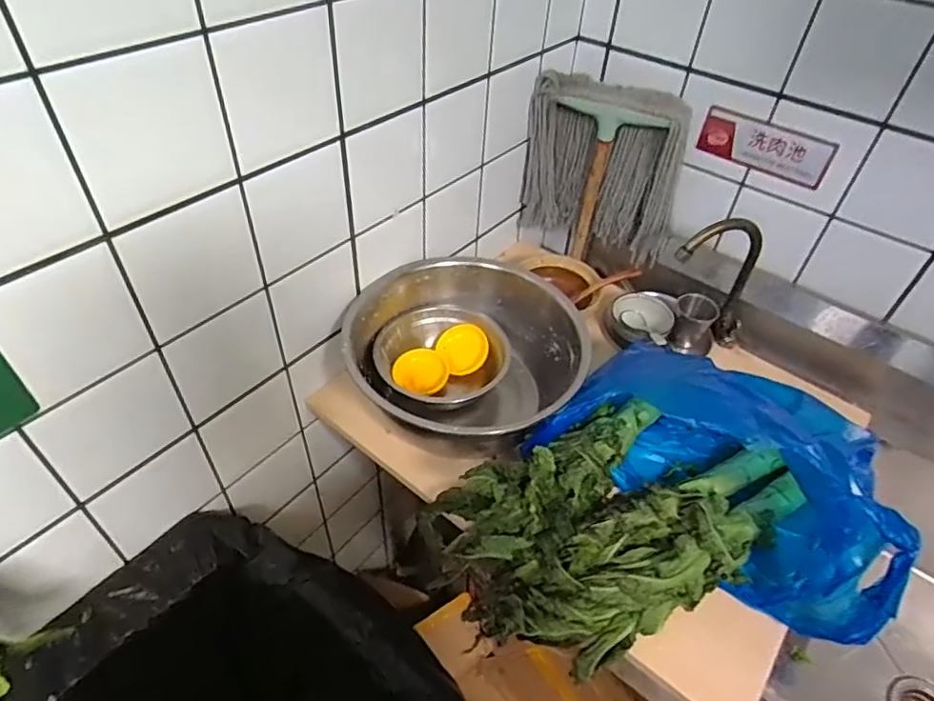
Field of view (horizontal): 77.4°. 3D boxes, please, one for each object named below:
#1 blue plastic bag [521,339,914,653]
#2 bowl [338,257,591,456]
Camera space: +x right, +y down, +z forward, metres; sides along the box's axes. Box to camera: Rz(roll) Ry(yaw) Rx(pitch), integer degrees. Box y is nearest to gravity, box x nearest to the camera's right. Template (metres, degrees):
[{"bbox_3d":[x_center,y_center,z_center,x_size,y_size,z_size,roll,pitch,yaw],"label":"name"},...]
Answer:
[{"bbox_3d":[0.332,0.124,0.761,0.400,0.240,0.278,28,50,21],"label":"blue plastic bag"},{"bbox_3d":[-0.004,0.024,0.893,0.337,0.184,0.300,-2,46,-7],"label":"bowl"}]

